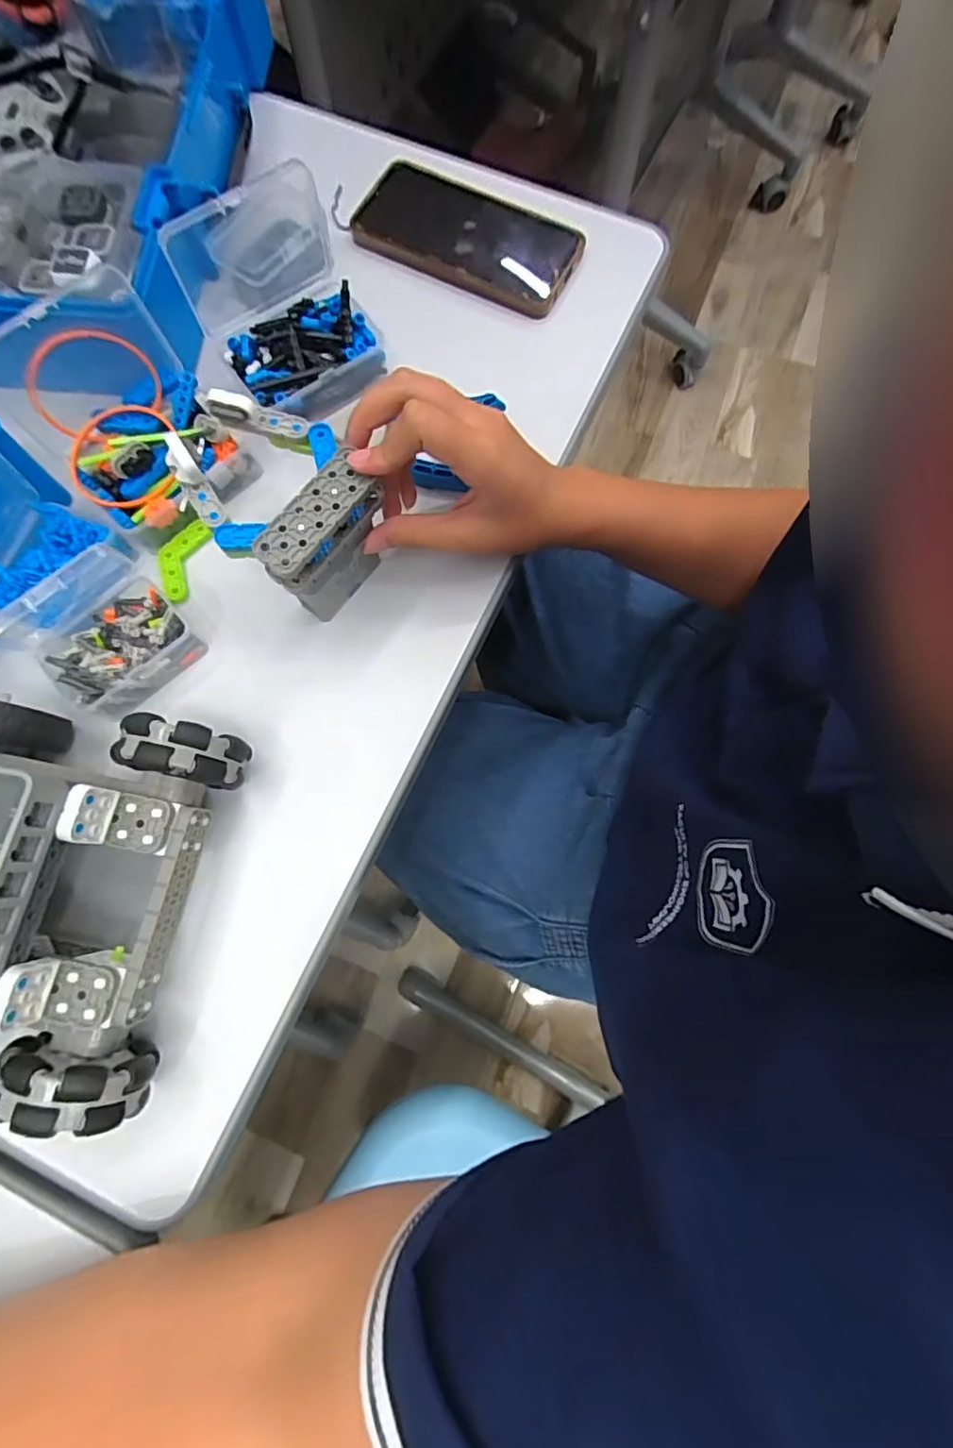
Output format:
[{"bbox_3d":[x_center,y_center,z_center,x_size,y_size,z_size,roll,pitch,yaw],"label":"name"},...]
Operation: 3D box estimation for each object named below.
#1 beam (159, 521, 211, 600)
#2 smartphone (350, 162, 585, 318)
[{"bbox_3d":[-0.186,-0.104,0.351,0.024,0.006,0.052,14,76,5],"label":"beam"},{"bbox_3d":[-0.003,-0.356,0.408,0.159,0.018,0.082,25,77,7],"label":"smartphone"}]

